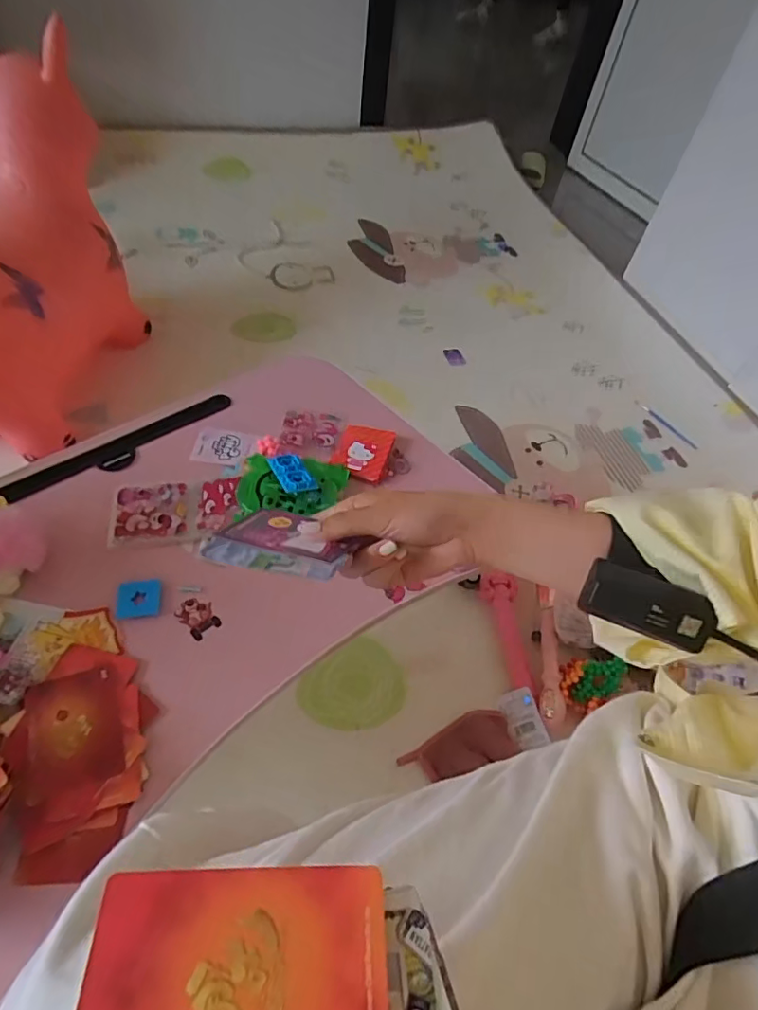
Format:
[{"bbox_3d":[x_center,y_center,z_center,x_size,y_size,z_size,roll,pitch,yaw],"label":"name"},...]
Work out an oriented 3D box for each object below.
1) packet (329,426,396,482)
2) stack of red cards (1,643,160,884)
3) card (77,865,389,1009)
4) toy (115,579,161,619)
[{"bbox_3d":[-0.017,-0.063,0.602,0.057,0.006,0.074,16,51,7],"label":"packet"},{"bbox_3d":[-0.216,0.175,0.383,0.091,0.018,0.149,-1,51,-7],"label":"stack of red cards"},{"bbox_3d":[-0.039,0.138,0.152,0.084,0.004,0.058,8,49,-12],"label":"card"},{"bbox_3d":[-0.210,0.081,0.468,0.036,0.006,0.034,-3,52,-9],"label":"toy"}]

